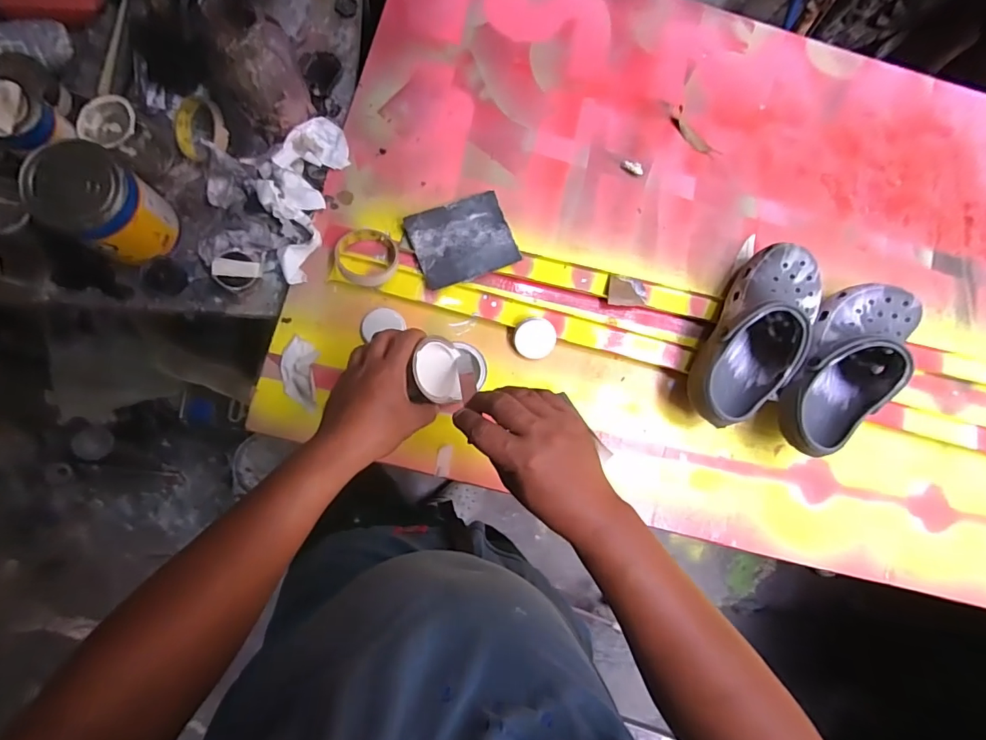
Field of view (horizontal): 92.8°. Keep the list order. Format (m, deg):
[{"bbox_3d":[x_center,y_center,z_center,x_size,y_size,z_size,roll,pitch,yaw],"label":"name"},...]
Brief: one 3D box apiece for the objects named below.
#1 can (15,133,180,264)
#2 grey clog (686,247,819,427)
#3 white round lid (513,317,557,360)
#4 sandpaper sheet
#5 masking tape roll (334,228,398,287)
[{"bbox_3d":[-0.469,-0.195,0.579,0.098,0.130,0.099,1,83,-6],"label":"can"},{"bbox_3d":[0.375,-0.043,0.665,0.119,0.107,0.274,32,81,-2],"label":"grey clog"},{"bbox_3d":[0.060,-0.044,0.668,0.060,0.011,0.058,-1,105,-9],"label":"white round lid"},{"bbox_3d":[-0.043,-0.187,0.673,0.140,0.009,0.112,-21,82,-10],"label":"sandpaper sheet"},{"bbox_3d":[-0.172,-0.155,0.646,0.082,0.026,0.080,1,83,-6],"label":"masking tape roll"}]

